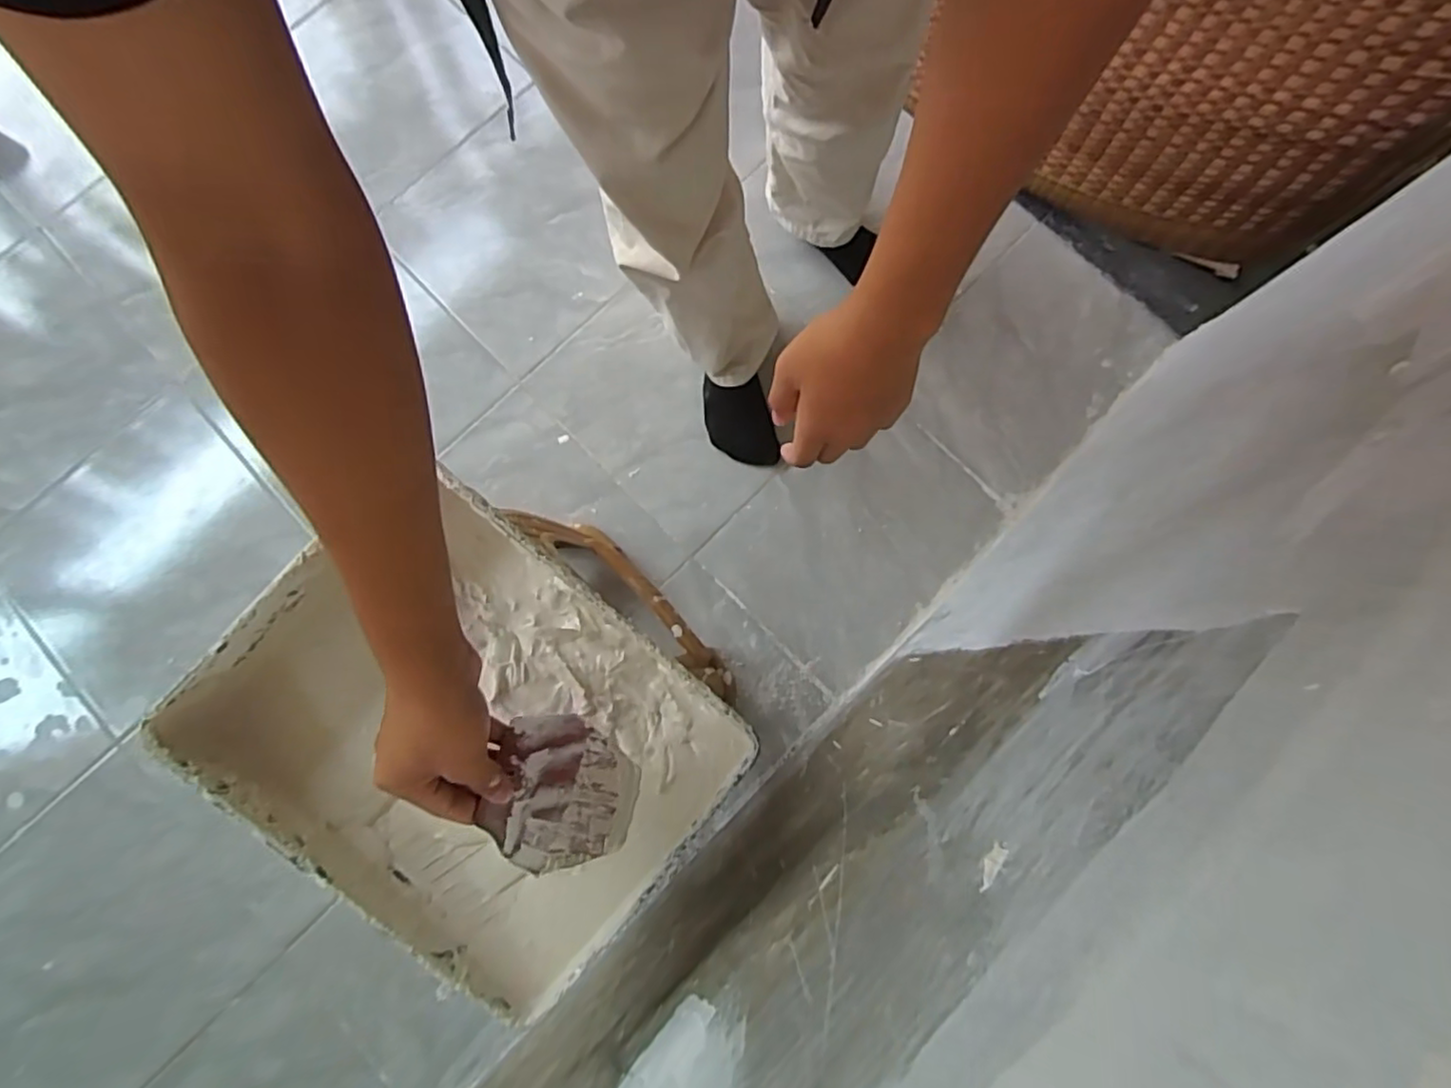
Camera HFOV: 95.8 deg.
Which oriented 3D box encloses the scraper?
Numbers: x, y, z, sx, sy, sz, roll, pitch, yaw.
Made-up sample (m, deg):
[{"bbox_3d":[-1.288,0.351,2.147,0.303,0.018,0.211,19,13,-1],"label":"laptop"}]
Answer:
[{"bbox_3d":[-0.110,0.172,0.452,0.095,0.004,0.095,20,65,-20],"label":"scraper"}]

